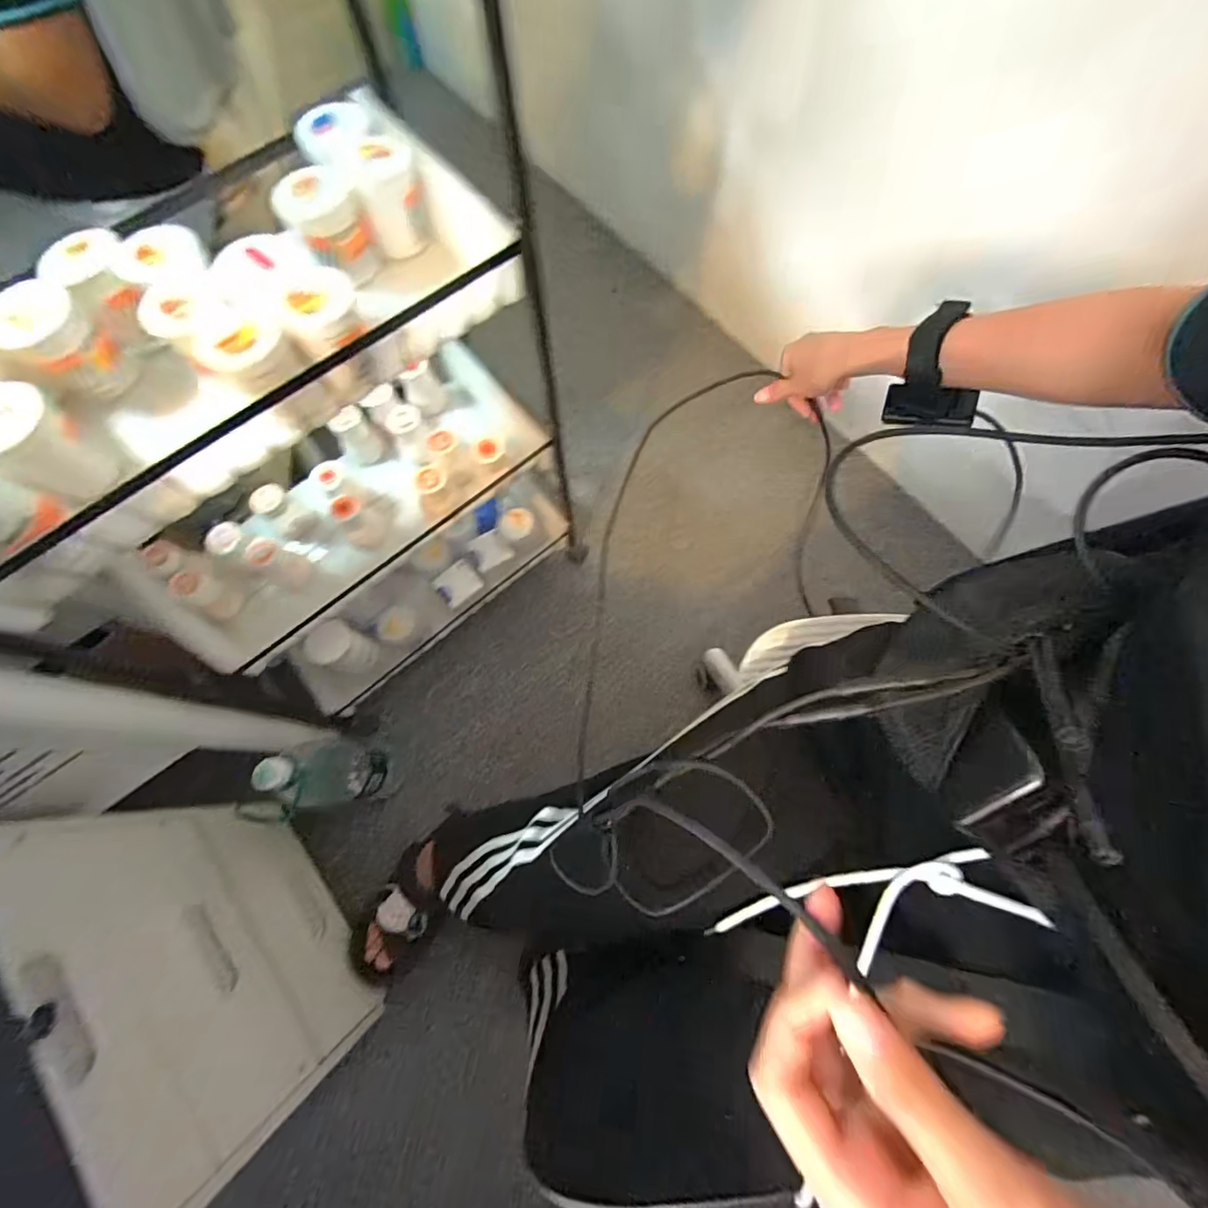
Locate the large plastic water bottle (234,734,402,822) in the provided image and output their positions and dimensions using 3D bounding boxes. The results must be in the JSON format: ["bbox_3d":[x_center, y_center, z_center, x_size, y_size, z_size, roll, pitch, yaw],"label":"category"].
[{"bbox_3d":[-0.385,0.239,0.752,0.103,0.329,0.087,18,74,4],"label":"large plastic water bottle"}]

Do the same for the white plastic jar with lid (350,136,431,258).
[{"bbox_3d":[-0.177,-0.343,0.447,0.047,0.067,0.049,0,74,-1],"label":"white plastic jar with lid"}]

